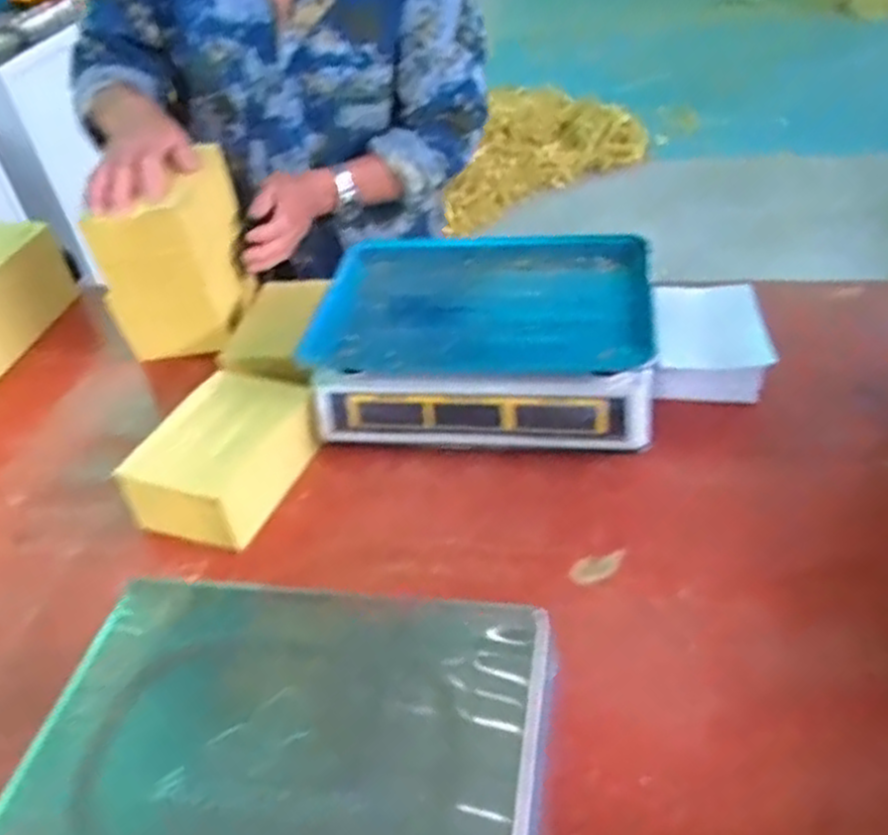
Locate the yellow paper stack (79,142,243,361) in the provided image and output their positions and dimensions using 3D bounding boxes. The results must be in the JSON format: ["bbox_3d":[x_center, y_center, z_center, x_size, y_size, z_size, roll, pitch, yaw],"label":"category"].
[{"bbox_3d":[-0.321,-0.197,0.962,0.125,0.179,0.166,-1,40,7],"label":"yellow paper stack"}]

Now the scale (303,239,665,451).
[{"bbox_3d":[0.044,-0.084,0.833,0.330,0.122,0.256,2,40,11],"label":"scale"}]

